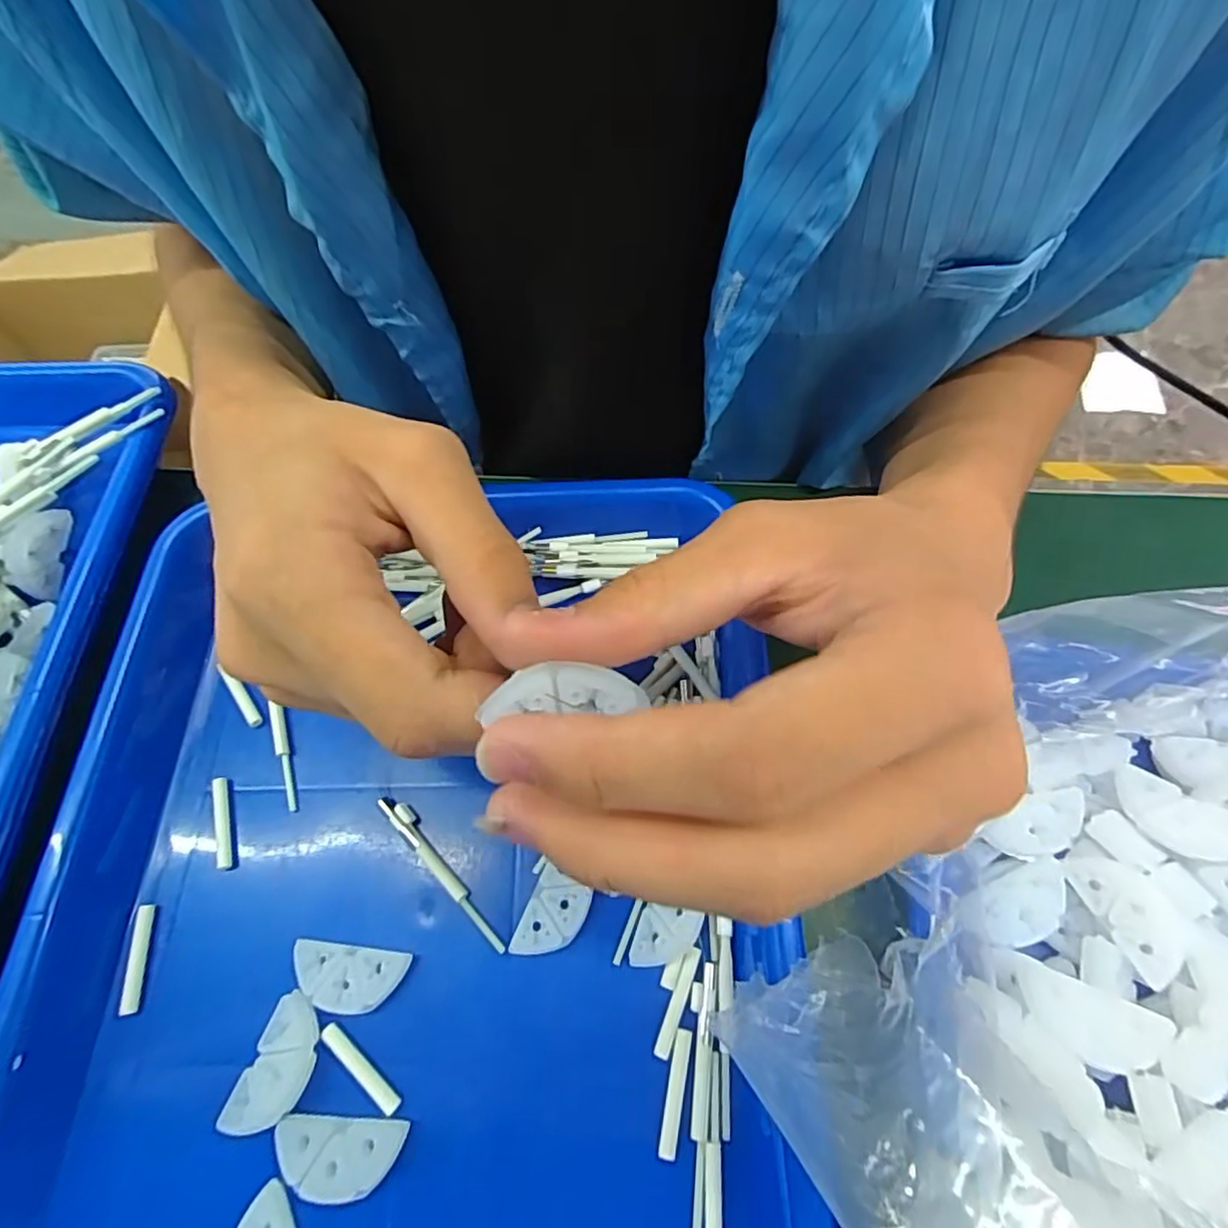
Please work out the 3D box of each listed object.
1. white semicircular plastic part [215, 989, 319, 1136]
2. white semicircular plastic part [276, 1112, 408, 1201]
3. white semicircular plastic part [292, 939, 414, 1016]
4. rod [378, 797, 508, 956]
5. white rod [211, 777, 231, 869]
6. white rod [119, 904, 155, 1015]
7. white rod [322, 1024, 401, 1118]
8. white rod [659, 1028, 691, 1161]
[{"bbox_3d":[-0.106,0.143,0.203,0.020,0.005,0.037,19,67,11],"label":"white semicircular plastic part"},{"bbox_3d":[-0.083,0.164,0.195,0.038,0.006,0.019,1,65,3],"label":"white semicircular plastic part"},{"bbox_3d":[-0.090,0.122,0.216,0.038,0.005,0.019,6,66,5],"label":"white semicircular plastic part"},{"bbox_3d":[-0.062,0.092,0.230,0.007,0.004,0.068,-41,70,-15],"label":"rod"},{"bbox_3d":[-0.148,0.078,0.242,0.005,0.004,0.034,-16,66,-5],"label":"white rod"},{"bbox_3d":[-0.165,0.119,0.222,0.005,0.004,0.033,-7,65,-1],"label":"white rod"},{"bbox_3d":[-0.082,0.145,0.206,0.034,0.004,0.005,37,72,17],"label":"white rod"},{"bbox_3d":[0.019,0.149,0.200,0.005,0.004,0.033,11,66,7],"label":"white rod"}]

